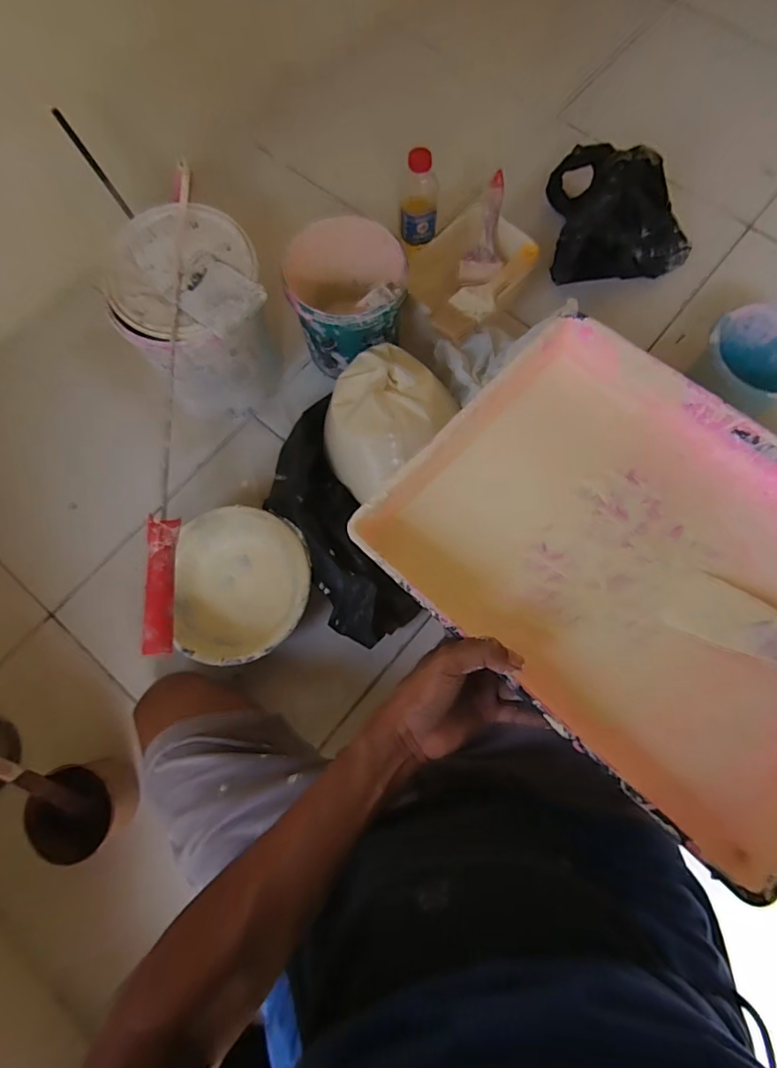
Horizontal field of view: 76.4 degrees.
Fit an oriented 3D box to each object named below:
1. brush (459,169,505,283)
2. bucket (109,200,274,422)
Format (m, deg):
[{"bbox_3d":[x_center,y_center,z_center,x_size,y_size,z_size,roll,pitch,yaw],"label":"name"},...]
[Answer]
[{"bbox_3d":[0.153,-0.469,0.768,0.060,0.023,0.148,12,114,4],"label":"brush"},{"bbox_3d":[-0.247,-0.285,0.686,0.171,0.220,0.176,0,74,1],"label":"bucket"}]

